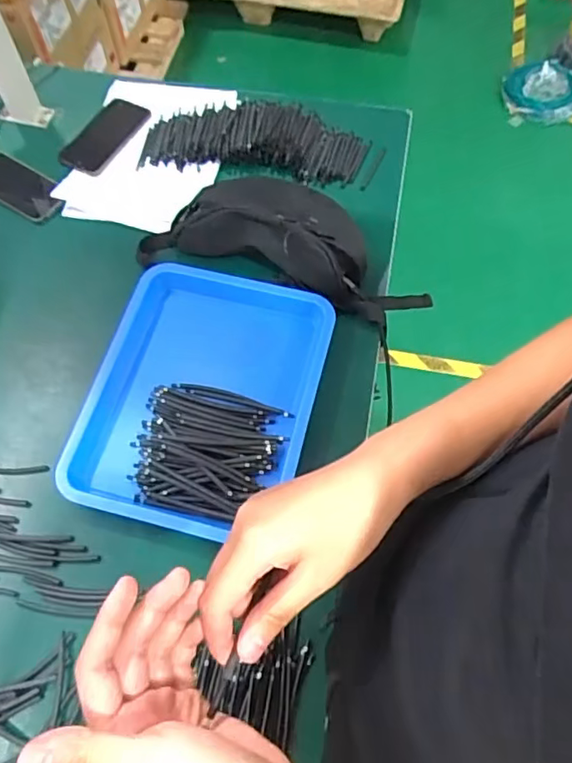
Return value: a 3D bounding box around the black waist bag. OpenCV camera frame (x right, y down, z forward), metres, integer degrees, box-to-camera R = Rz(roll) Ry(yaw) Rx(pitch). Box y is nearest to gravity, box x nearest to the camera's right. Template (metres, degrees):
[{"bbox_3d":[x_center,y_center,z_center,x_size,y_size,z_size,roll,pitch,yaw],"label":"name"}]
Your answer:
[{"bbox_3d":[0.007,-0.212,0.772,0.403,0.088,0.178,16,65,7],"label":"black waist bag"}]

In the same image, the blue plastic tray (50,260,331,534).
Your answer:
[{"bbox_3d":[-0.108,0.017,0.708,0.278,0.053,0.331,14,65,6],"label":"blue plastic tray"}]

